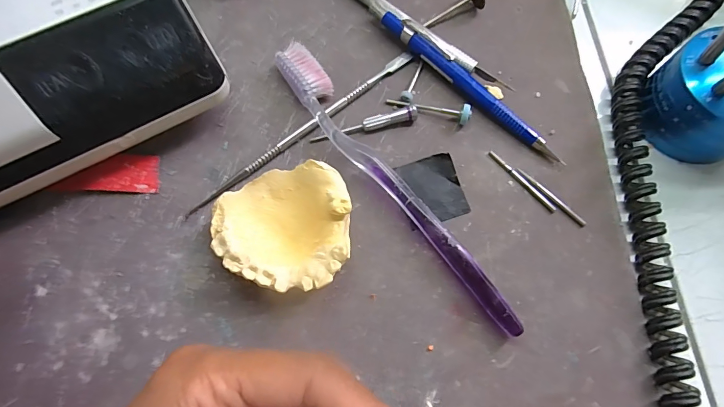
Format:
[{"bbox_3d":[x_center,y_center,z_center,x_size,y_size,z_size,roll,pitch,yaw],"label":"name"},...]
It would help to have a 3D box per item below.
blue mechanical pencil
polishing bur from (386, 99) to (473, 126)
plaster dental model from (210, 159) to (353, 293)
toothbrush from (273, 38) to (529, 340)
[{"bbox_3d":[0.056,-0.070,0.213,0.134,0.012,0.011,42,77,12],"label":"blue mechanical pencil"},{"bbox_3d":[0.037,-0.053,0.209,0.046,0.010,0.009,18,73,5],"label":"polishing bur"},{"bbox_3d":[-0.036,0.013,0.180,0.061,0.023,0.057,-8,73,-3],"label":"plaster dental model"},{"bbox_3d":[0.010,-0.012,0.193,0.021,0.013,0.184,-32,75,-10],"label":"toothbrush"}]

